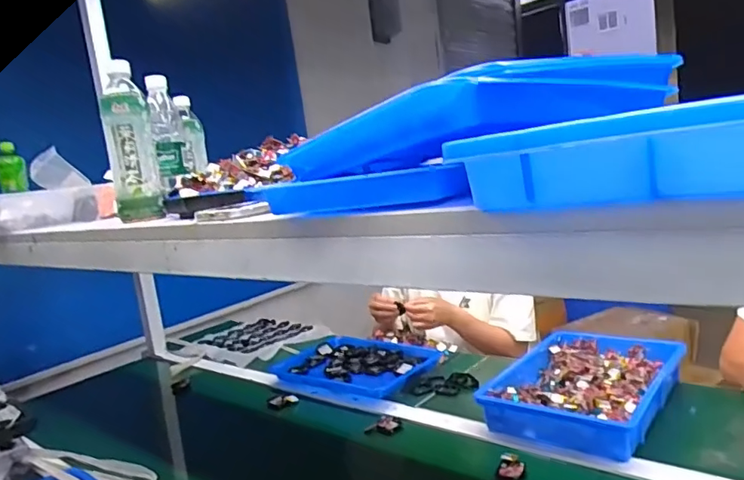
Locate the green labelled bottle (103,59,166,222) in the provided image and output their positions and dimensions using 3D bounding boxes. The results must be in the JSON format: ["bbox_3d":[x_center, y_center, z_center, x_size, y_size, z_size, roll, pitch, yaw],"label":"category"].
[{"bbox_3d":[-0.343,-0.141,0.758,0.059,0.219,0.074,-11,9,-22],"label":"green labelled bottle"}]

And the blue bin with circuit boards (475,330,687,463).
[{"bbox_3d":[0.381,0.258,0.951,0.255,0.066,0.358,-1,10,39],"label":"blue bin with circuit boards"}]

